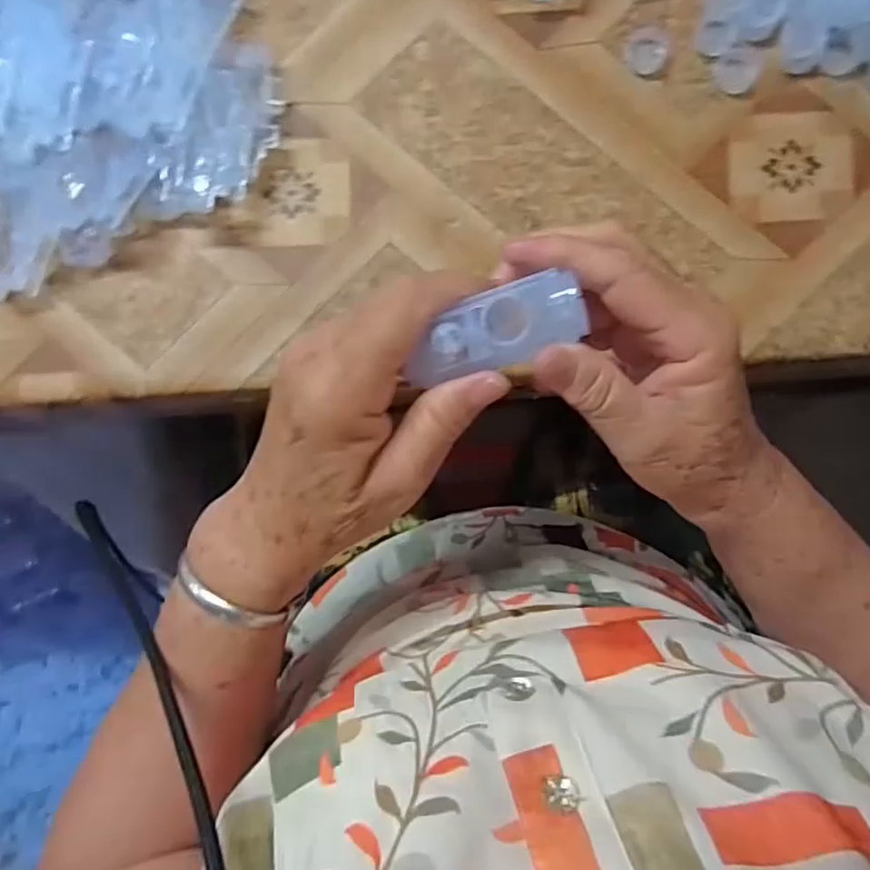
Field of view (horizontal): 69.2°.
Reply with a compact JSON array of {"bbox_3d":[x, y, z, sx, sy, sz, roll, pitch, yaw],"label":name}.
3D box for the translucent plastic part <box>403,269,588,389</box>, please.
[{"bbox_3d":[0.020,-0.037,0.231,0.067,0.014,0.028,-21,91,10],"label":"translucent plastic part"}]

